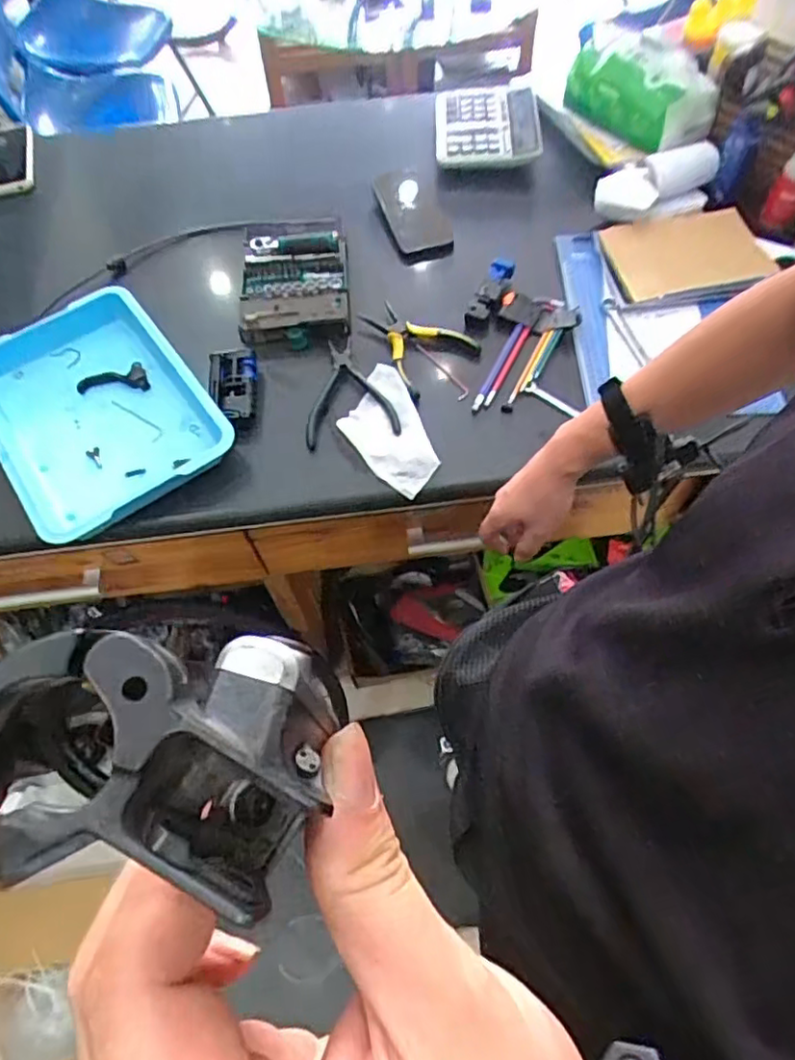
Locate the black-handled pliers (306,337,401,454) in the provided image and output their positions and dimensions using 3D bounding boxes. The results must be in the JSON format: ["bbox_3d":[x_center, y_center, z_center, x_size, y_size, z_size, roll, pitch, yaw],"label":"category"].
[{"bbox_3d":[-0.062,-0.170,0.758,0.109,0.022,0.146,-10,61,-2],"label":"black-handled pliers"}]

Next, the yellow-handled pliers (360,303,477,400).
[{"bbox_3d":[0.020,-0.240,0.793,0.110,0.015,0.142,-36,65,-15],"label":"yellow-handled pliers"}]

